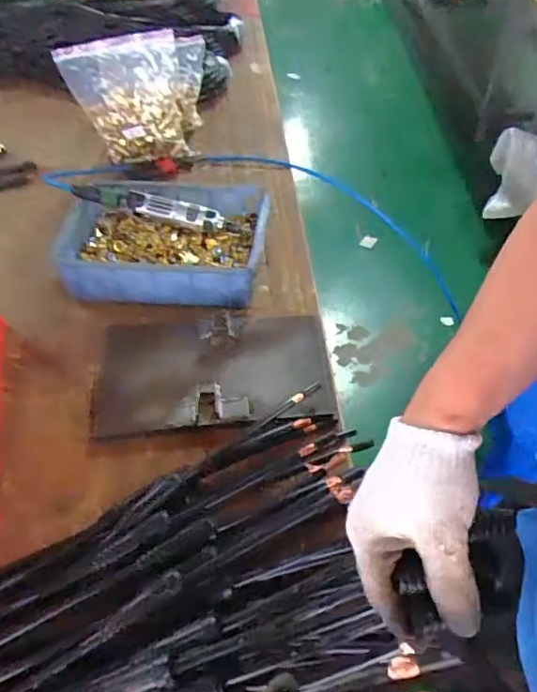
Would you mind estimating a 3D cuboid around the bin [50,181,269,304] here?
[{"bbox_3d":[-0.159,-0.167,0.848,0.299,0.077,0.210,2,50,2],"label":"bin"}]

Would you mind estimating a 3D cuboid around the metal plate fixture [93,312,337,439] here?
[{"bbox_3d":[-0.077,0.027,0.724,0.293,0.030,0.184,-5,50,-4],"label":"metal plate fixture"}]

